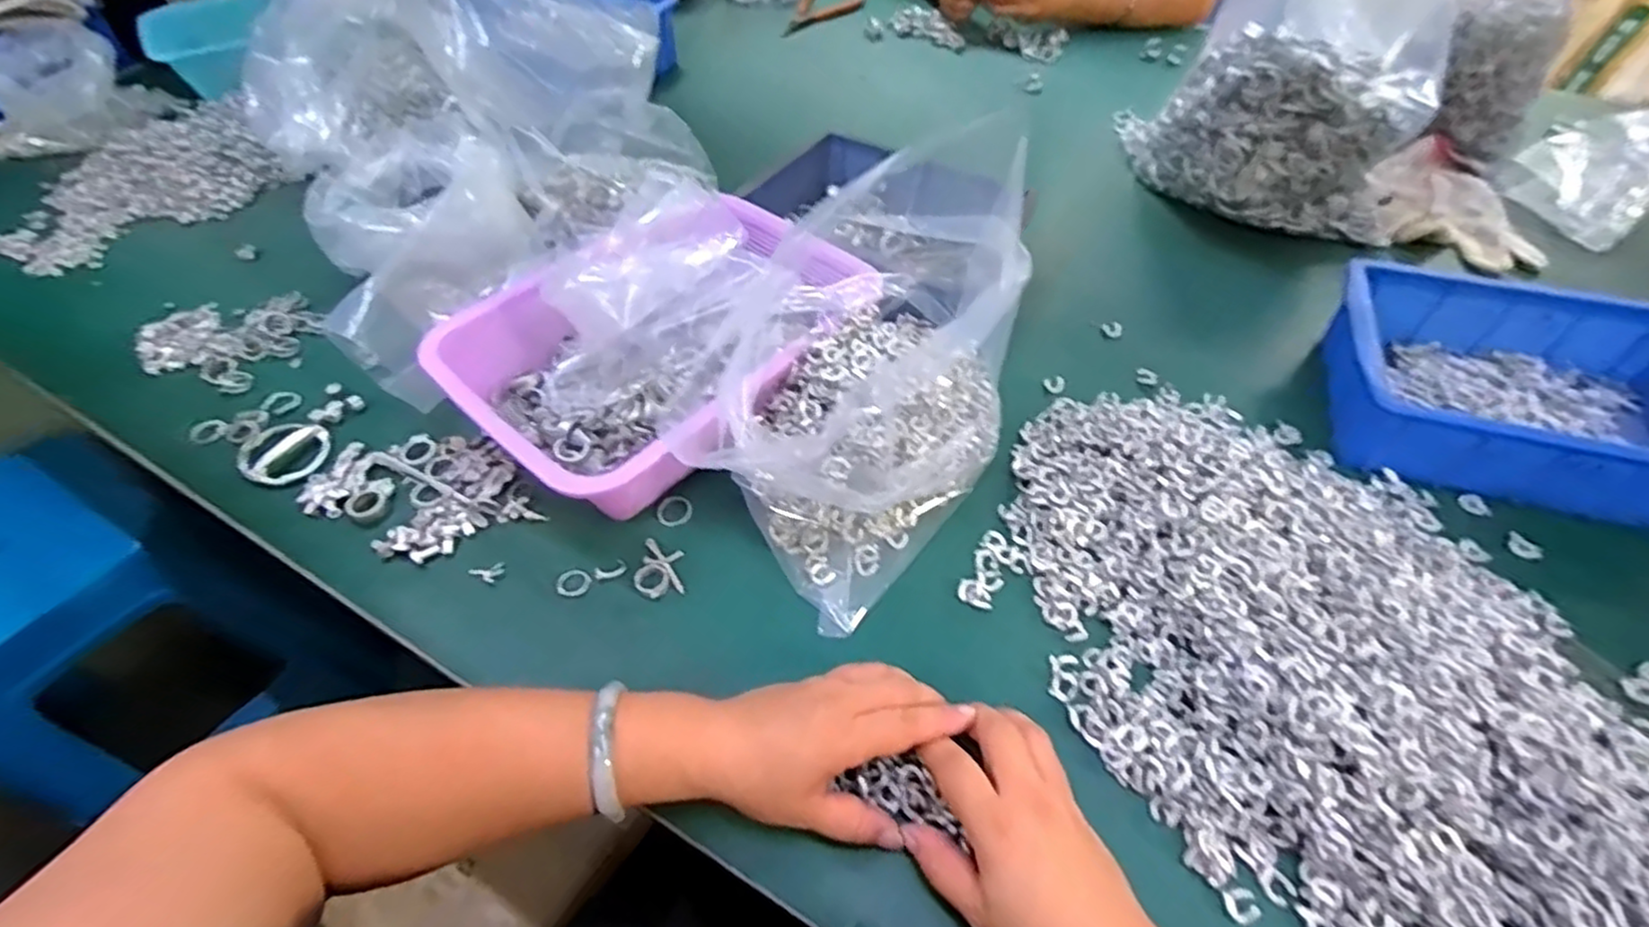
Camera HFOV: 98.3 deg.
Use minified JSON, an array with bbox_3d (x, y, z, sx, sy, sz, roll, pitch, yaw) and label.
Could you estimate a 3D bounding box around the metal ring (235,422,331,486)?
[{"bbox_3d":[-0.422,-0.011,0.558,0.060,0.017,0.069,-34,58,-24],"label":"metal ring"}]

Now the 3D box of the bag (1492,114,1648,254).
[{"bbox_3d":[0.776,-0.302,0.712,0.133,0.092,0.122,-30,56,-21],"label":"bag"}]

